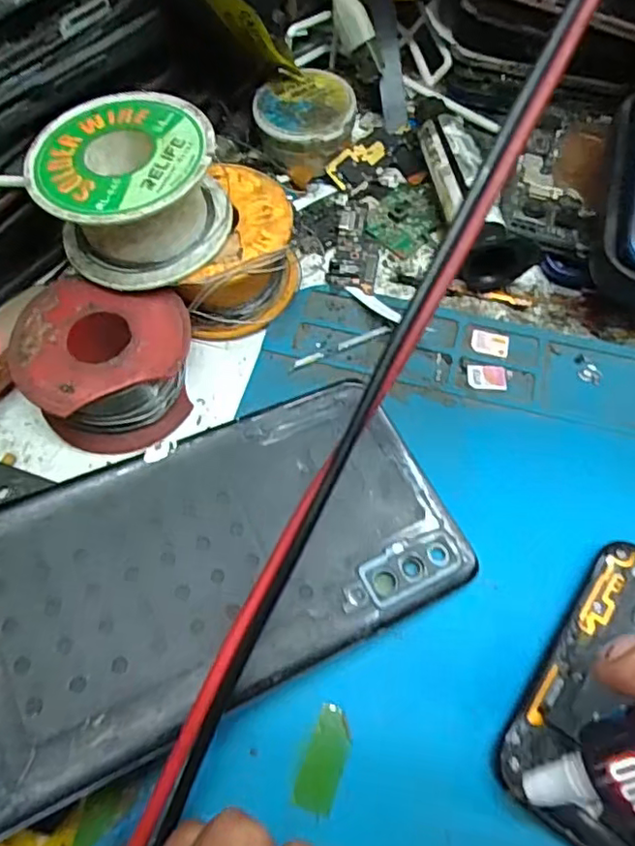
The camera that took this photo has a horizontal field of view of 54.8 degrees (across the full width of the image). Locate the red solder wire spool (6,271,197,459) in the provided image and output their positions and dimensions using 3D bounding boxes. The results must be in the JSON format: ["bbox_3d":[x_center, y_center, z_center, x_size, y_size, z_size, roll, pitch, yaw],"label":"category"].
[{"bbox_3d":[-0.065,-0.016,0.190,0.050,0.025,0.045,9,64,4],"label":"red solder wire spool"}]

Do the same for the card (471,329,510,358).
[{"bbox_3d":[0.059,-0.027,0.210,0.012,0.004,0.010,11,65,3],"label":"card"}]

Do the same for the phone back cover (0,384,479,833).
[{"bbox_3d":[-0.037,0.040,0.160,0.155,0.004,0.070,-21,67,-21],"label":"phone back cover"}]

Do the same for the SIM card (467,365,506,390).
[{"bbox_3d":[0.057,-0.015,0.204,0.013,0.004,0.009,4,67,1],"label":"SIM card"}]

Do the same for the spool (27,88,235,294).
[{"bbox_3d":[-0.055,-0.069,0.186,0.050,0.032,0.051,-8,64,-4],"label":"spool"}]

